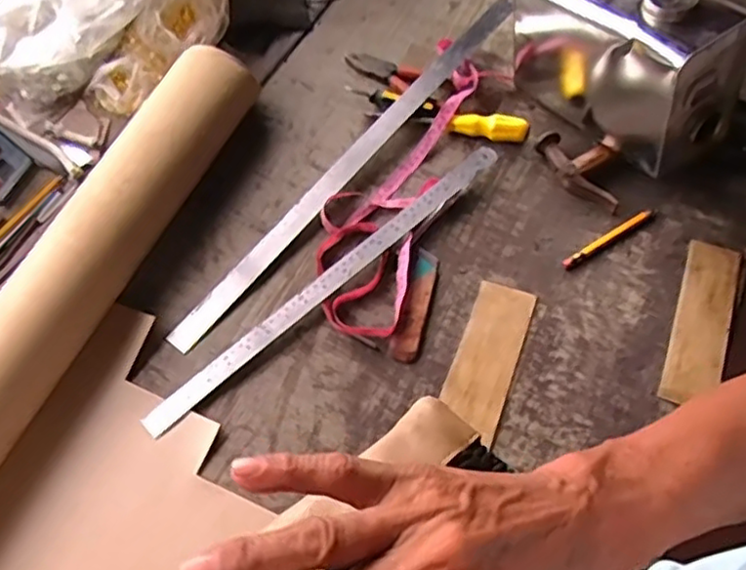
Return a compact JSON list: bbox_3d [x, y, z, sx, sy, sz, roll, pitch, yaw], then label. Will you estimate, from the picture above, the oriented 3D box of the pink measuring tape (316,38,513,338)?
[{"bbox_3d":[0.041,-0.136,0.795,0.127,0.031,0.425,20,63,13],"label":"pink measuring tape"}]

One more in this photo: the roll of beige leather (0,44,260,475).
[{"bbox_3d":[-0.349,0.087,0.650,0.069,0.098,0.842,20,63,13],"label":"roll of beige leather"}]

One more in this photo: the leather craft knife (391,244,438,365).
[{"bbox_3d":[0.046,0.019,0.719,0.031,0.008,0.132,11,61,8],"label":"leather craft knife"}]

